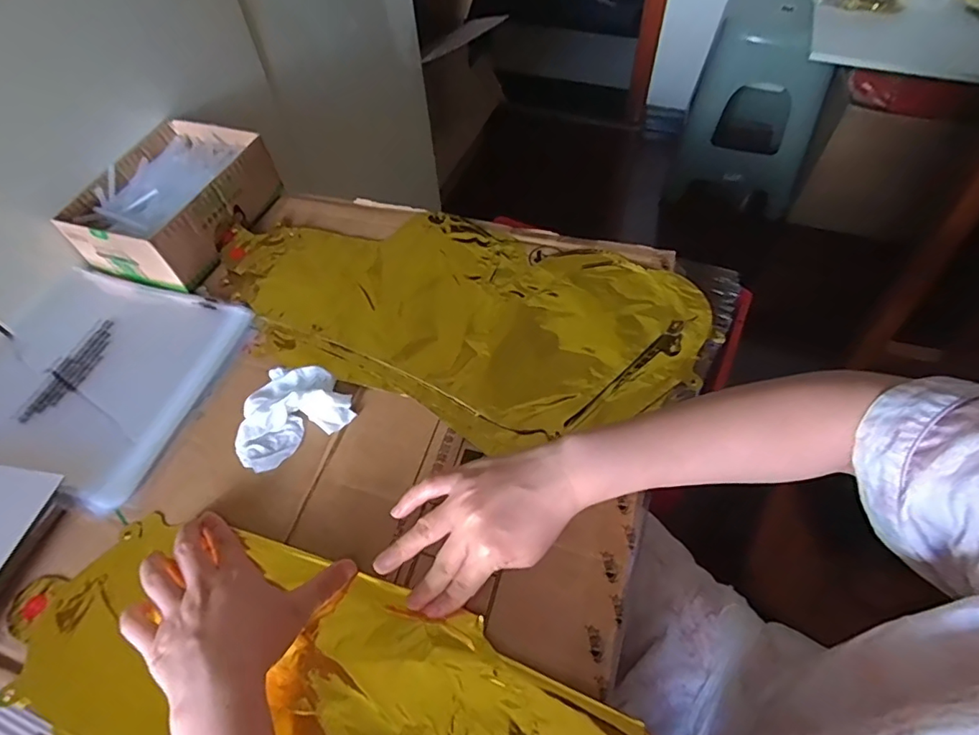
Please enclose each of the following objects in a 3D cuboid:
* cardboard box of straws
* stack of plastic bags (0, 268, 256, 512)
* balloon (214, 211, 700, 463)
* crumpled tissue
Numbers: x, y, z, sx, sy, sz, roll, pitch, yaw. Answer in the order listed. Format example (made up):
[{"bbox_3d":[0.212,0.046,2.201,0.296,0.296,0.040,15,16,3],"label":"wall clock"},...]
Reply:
[{"bbox_3d":[-0.329,-0.178,0.570,0.131,0.060,0.183,14,57,12],"label":"cardboard box of straws"},{"bbox_3d":[-0.358,0.002,0.488,0.221,0.018,0.205,13,57,11],"label":"stack of plastic bags"},{"bbox_3d":[-0.039,-0.062,0.517,0.451,0.009,0.230,18,58,14],"label":"balloon"},{"bbox_3d":[-0.171,0.033,0.449,0.093,0.026,0.076,-31,60,-18],"label":"crumpled tissue"}]

